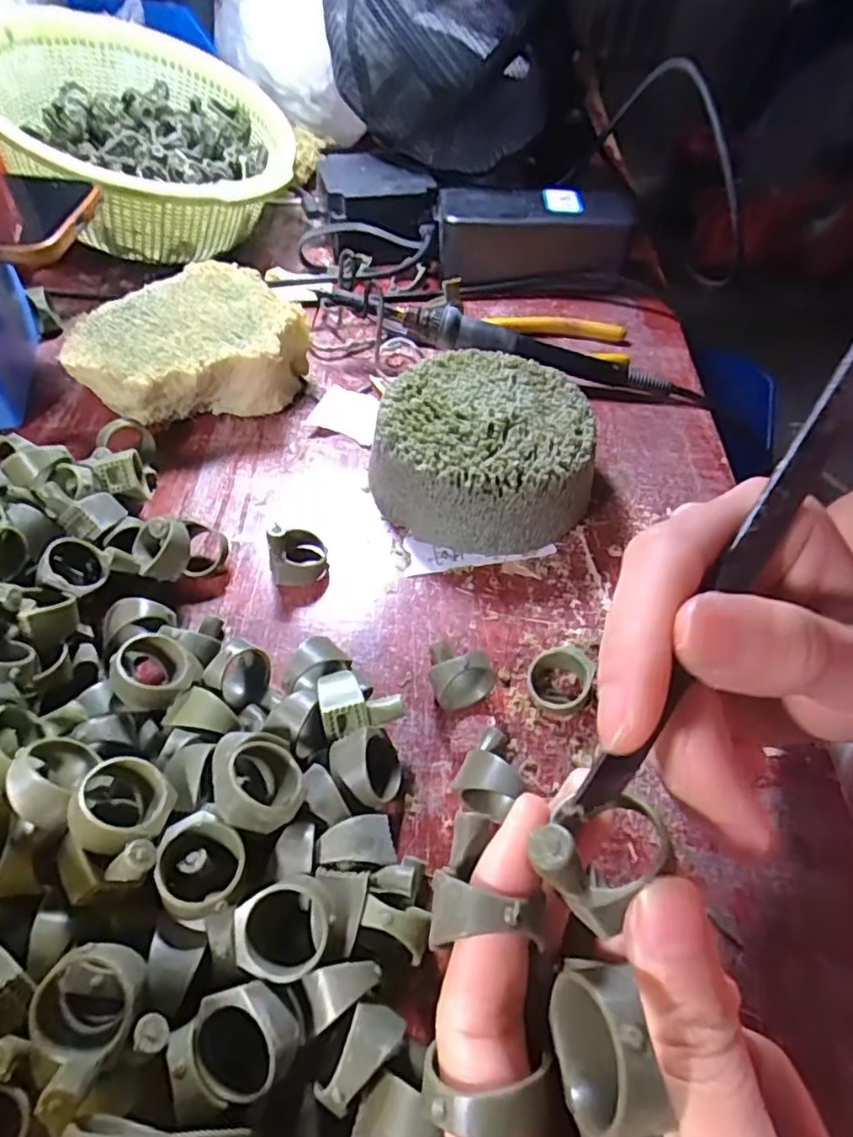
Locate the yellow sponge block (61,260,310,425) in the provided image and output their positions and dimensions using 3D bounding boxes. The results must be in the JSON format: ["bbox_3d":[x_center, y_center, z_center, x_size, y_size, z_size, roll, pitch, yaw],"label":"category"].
[{"bbox_3d":[-0.131,-0.124,0.345,0.120,0.044,0.103,-17,56,-16],"label":"yellow sponge block"}]

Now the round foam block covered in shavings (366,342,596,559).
[{"bbox_3d":[0.027,-0.059,0.301,0.105,0.044,0.099,0,53,-4],"label":"round foam block covered in shavings"}]

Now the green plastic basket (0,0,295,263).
[{"bbox_3d":[-0.186,-0.294,0.422,0.181,0.085,0.198,-19,57,-17],"label":"green plastic basket"}]

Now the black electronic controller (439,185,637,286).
[{"bbox_3d":[0.074,-0.232,0.427,0.129,0.047,0.045,1,53,-3],"label":"black electronic controller"}]

